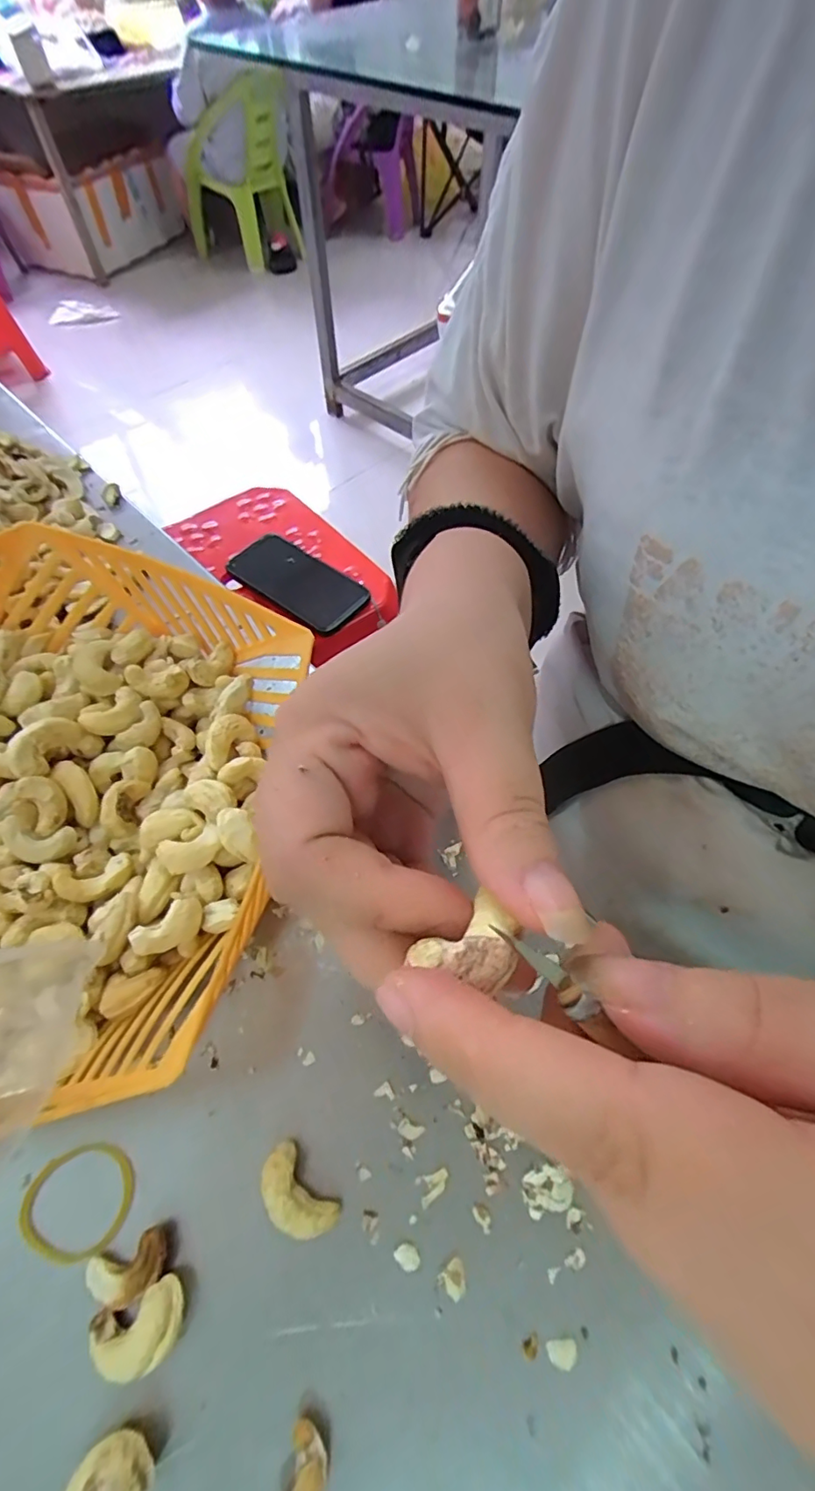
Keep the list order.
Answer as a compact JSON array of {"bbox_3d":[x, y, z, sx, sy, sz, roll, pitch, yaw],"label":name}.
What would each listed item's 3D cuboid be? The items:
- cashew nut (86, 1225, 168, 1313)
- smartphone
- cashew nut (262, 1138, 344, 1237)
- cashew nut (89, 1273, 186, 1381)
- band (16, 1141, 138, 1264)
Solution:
[{"bbox_3d":[-0.085,0.161,0.165,0.024,0.007,0.014,-23,62,-12],"label":"cashew nut"},{"bbox_3d":[-0.128,-0.187,0.606,0.169,0.012,0.084,37,61,19],"label":"smartphone"},{"bbox_3d":[-0.036,0.143,0.170,0.015,0.012,0.027,-40,67,-20],"label":"cashew nut"},{"bbox_3d":[-0.078,0.171,0.156,0.027,0.010,0.017,-24,62,-13],"label":"cashew nut"},{"bbox_3d":[-0.107,0.149,0.174,0.034,0.004,0.030,-21,62,-12],"label":"band"}]

